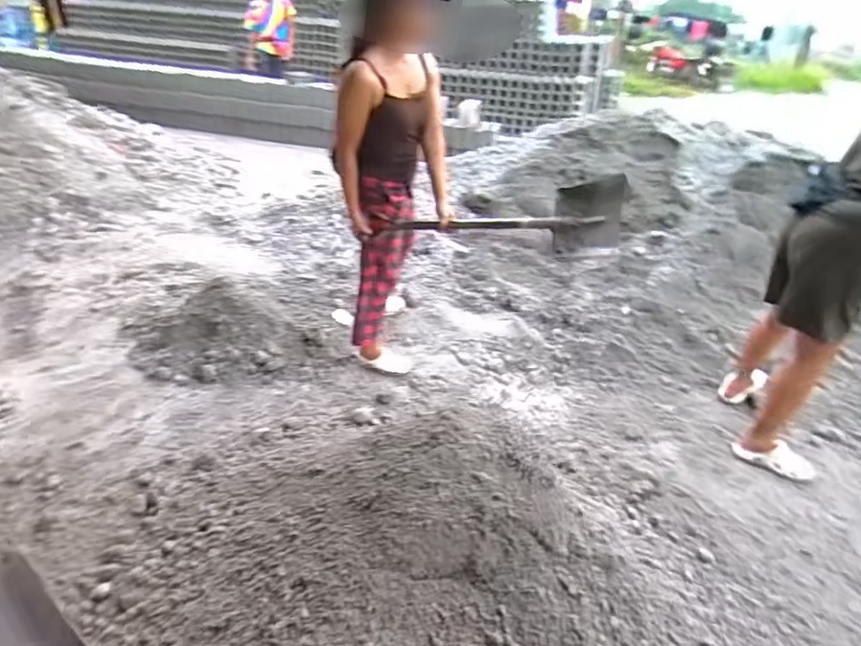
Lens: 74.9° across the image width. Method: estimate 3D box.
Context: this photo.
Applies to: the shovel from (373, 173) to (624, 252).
[{"bbox_3d":[0.209,-0.336,1.878,0.874,0.199,0.136,2,25,32],"label":"shovel"}]

